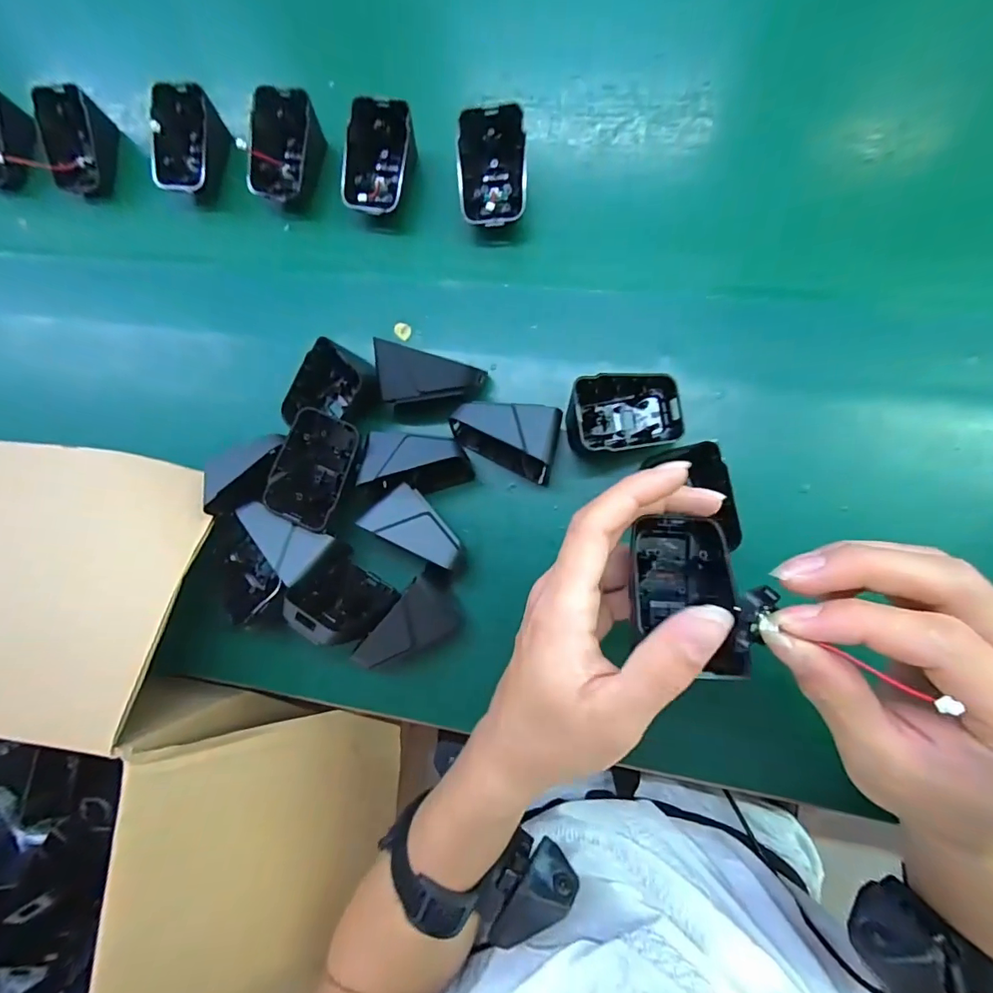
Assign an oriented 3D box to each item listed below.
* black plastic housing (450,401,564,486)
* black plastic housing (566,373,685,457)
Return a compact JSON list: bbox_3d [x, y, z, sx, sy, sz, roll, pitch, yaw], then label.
[{"bbox_3d":[0.004,-0.037,0.293,0.066,0.042,0.041,10,85,8],"label":"black plastic housing"},{"bbox_3d":[0.079,-0.052,0.290,0.068,0.039,0.039,-5,83,7],"label":"black plastic housing"}]

